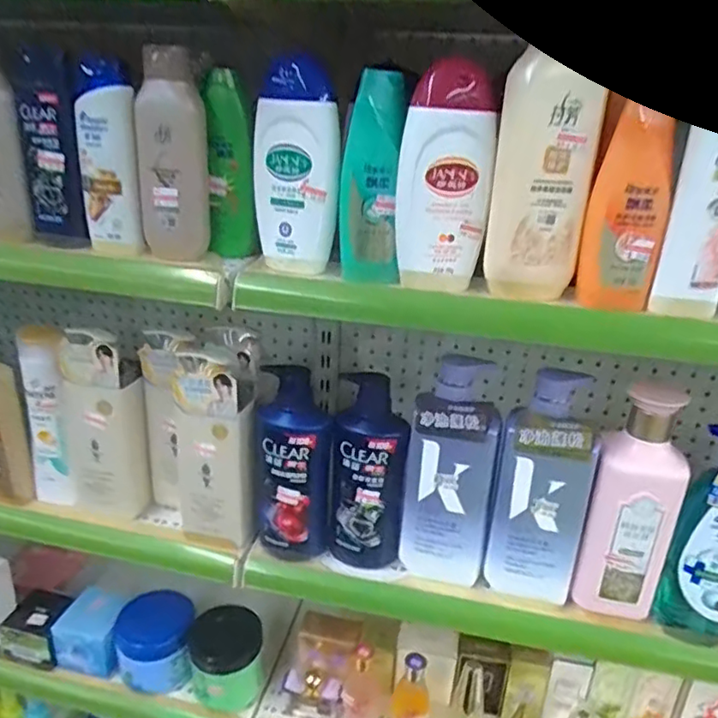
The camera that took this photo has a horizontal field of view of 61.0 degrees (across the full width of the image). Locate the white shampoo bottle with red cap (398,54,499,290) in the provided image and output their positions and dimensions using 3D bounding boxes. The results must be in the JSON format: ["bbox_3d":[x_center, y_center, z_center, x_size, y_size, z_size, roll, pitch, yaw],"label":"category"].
[{"bbox_3d":[0.068,-0.143,0.489,0.070,0.169,0.043,-2,18,-9],"label":"white shampoo bottle with red cap"}]

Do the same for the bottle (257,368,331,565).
[{"bbox_3d":[-0.069,0.113,0.641,0.070,0.217,0.049,0,23,-4],"label":"bottle"}]

